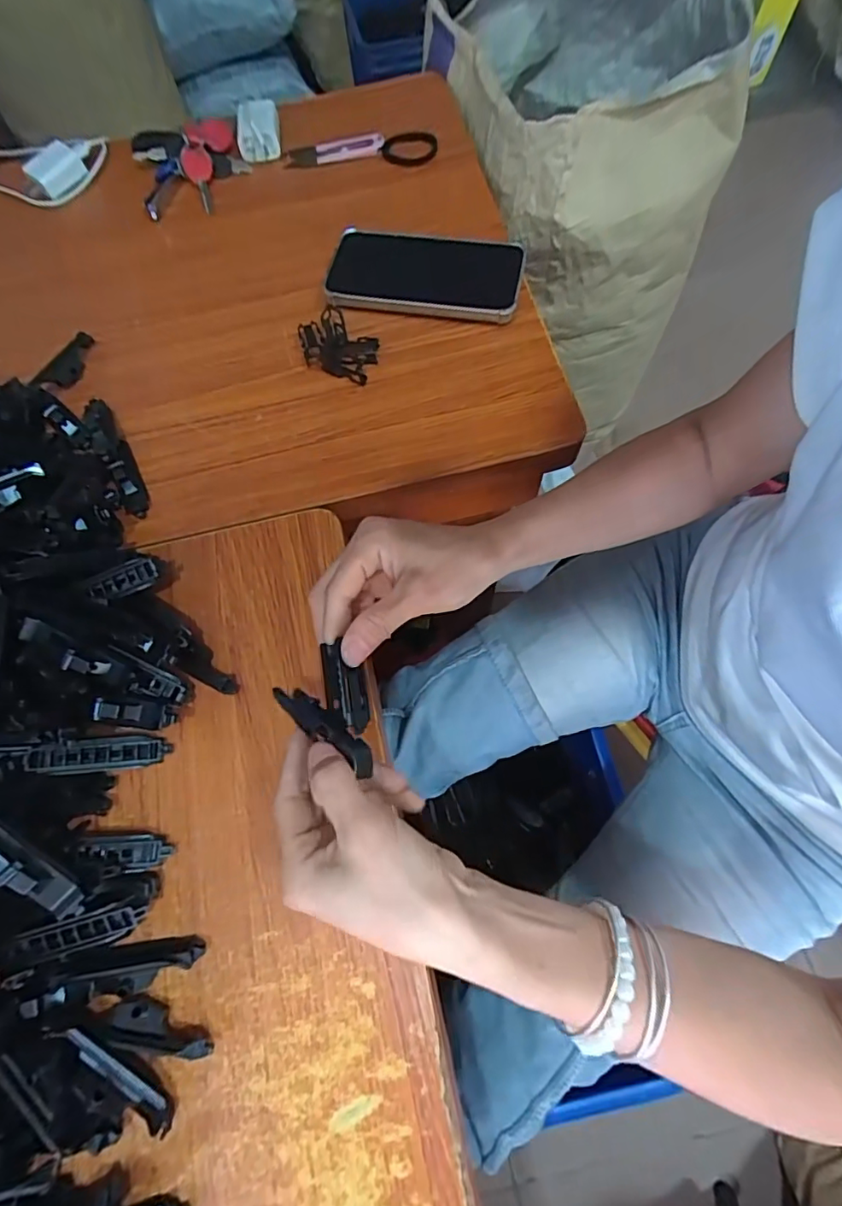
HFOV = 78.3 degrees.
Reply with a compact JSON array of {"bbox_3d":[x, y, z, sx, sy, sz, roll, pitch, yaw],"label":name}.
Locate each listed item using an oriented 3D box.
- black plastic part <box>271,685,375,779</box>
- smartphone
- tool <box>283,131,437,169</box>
[{"bbox_3d":[-0.052,0.063,0.270,0.066,0.012,0.016,32,74,22],"label":"black plastic part"},{"bbox_3d":[0.004,-0.289,0.454,0.167,0.013,0.089,10,68,10],"label":"smartphone"},{"bbox_3d":[-0.062,-0.462,0.531,0.152,0.013,0.046,-4,70,1],"label":"tool"}]

